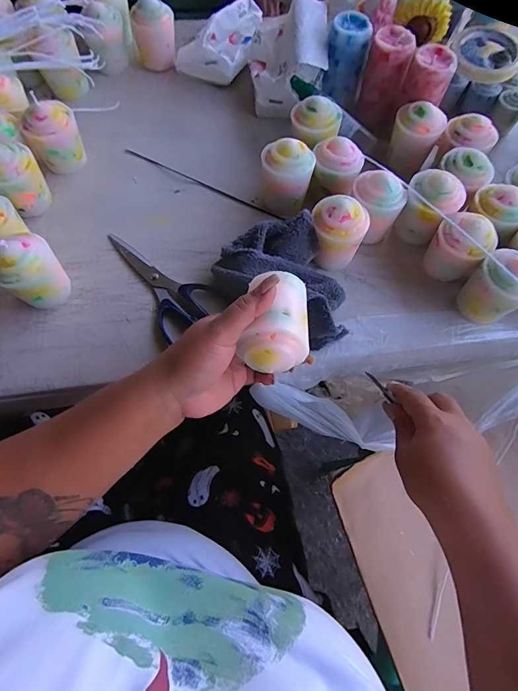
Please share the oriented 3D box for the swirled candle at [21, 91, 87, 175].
[{"bbox_3d":[-0.232,-0.239,0.433,0.056,0.070,0.045,-26,71,-12],"label":"swirled candle"}]

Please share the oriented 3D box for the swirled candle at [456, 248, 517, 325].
[{"bbox_3d":[0.235,-0.055,0.373,0.045,0.075,0.053,-27,72,-12],"label":"swirled candle"}]

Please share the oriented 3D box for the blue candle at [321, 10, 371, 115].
[{"bbox_3d":[0.112,-0.368,0.489,0.051,0.087,0.049,16,69,4],"label":"blue candle"}]

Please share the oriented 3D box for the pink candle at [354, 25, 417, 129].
[{"bbox_3d":[0.157,-0.338,0.483,0.050,0.095,0.054,20,69,6],"label":"pink candle"}]

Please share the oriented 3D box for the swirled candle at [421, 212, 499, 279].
[{"bbox_3d":[0.204,-0.098,0.392,0.054,0.071,0.048,40,72,13],"label":"swirled candle"}]

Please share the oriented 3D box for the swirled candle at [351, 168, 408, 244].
[{"bbox_3d":[0.124,-0.150,0.411,0.054,0.070,0.053,1,68,-2],"label":"swirled candle"}]

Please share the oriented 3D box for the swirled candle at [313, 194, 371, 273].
[{"bbox_3d":[0.080,-0.115,0.392,0.054,0.067,0.046,14,68,4],"label":"swirled candle"}]

